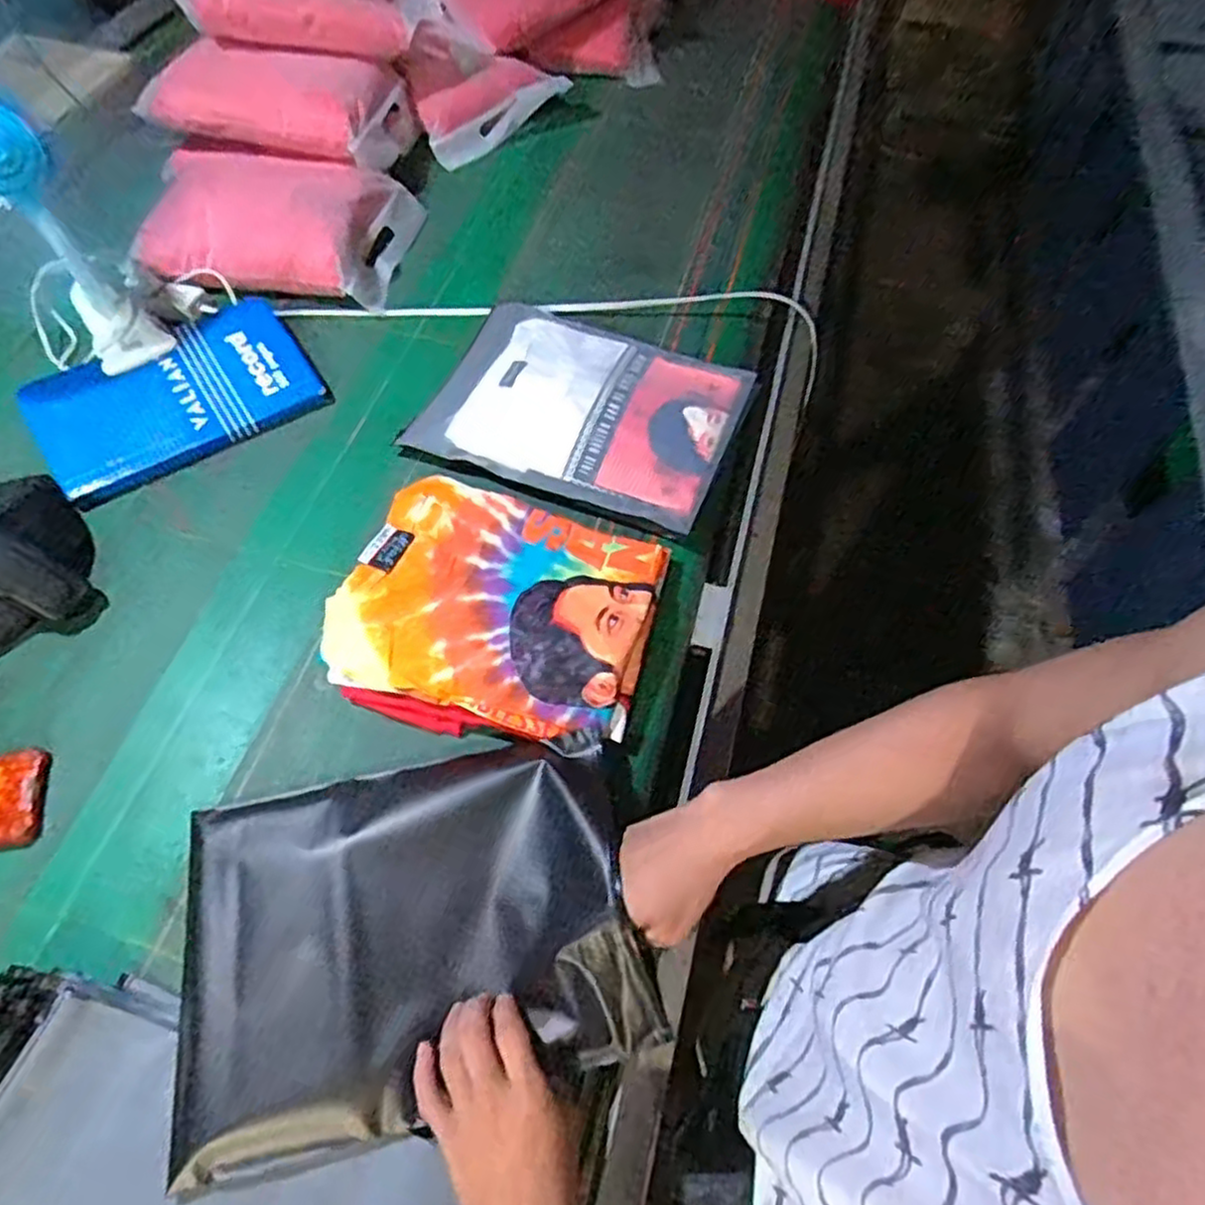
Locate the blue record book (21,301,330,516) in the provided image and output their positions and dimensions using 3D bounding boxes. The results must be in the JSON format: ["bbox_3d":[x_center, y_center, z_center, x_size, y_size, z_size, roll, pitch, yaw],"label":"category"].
[{"bbox_3d":[-0.489,-0.240,0.840,0.287,0.029,0.196,-33,65,-19],"label":"blue record book"}]

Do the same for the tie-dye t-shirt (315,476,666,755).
[{"bbox_3d":[-0.096,-0.003,0.688,0.279,0.031,0.224,15,60,8],"label":"tie-dye t-shirt"}]

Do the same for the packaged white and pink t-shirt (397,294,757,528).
[{"bbox_3d":[-0.022,-0.230,0.840,0.337,0.032,0.256,17,60,9],"label":"packaged white and pink t-shirt"}]

